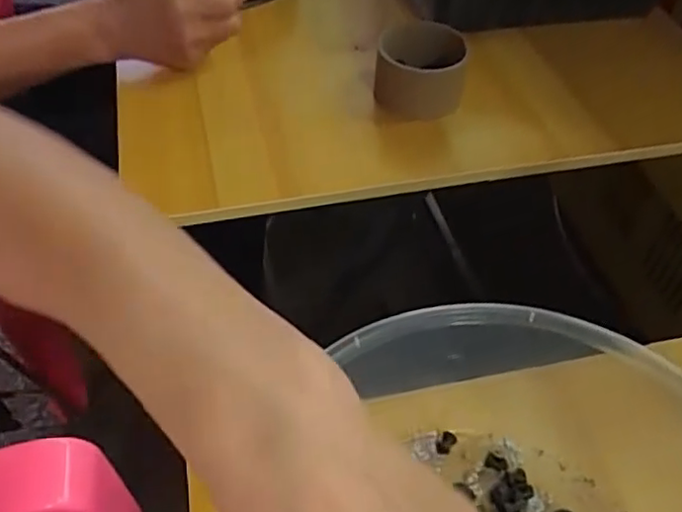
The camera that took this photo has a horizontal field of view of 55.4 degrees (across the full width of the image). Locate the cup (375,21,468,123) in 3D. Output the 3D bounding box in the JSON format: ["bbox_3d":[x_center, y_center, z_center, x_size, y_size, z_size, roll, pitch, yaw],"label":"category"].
[{"bbox_3d":[0.071,-0.163,0.582,0.079,0.053,0.087,7,49,5],"label":"cup"}]

